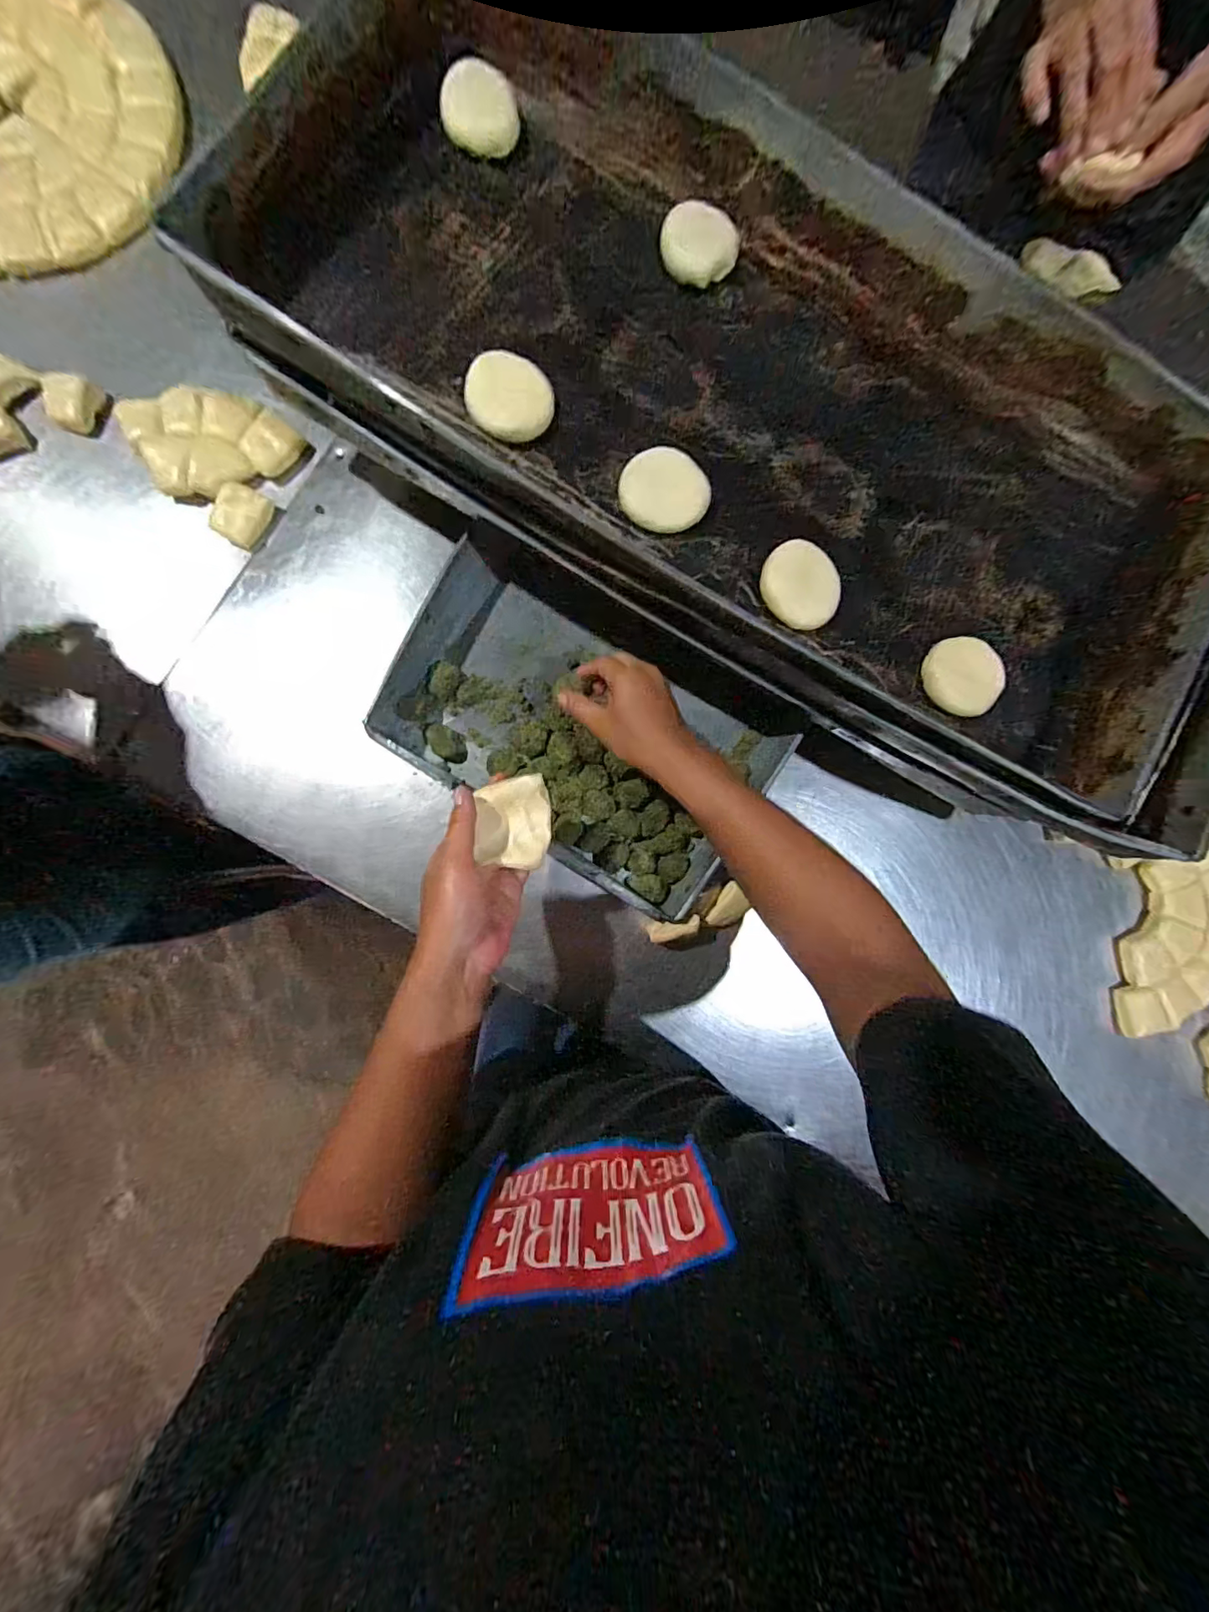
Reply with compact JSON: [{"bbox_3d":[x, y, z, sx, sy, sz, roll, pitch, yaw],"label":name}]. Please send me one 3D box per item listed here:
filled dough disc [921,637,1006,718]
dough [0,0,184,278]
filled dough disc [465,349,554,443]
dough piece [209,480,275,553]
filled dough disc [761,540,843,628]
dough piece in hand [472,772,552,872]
[{"bbox_3d":[0.311,-0.112,0.457,0.061,0.024,0.062,0,89,-3],"label":"filled dough disc"},{"bbox_3d":[-0.613,-0.711,0.530,0.322,0.021,0.318,0,89,-3],"label":"dough"},{"bbox_3d":[-0.077,-0.329,0.425,0.067,0.027,0.057,12,88,-3],"label":"filled dough disc"},{"bbox_3d":[-0.378,-0.303,0.543,0.047,0.012,0.056,27,94,-40],"label":"dough piece"},{"bbox_3d":[0.166,-0.187,0.447,0.065,0.021,0.072,-39,91,-3],"label":"filled dough disc"},{"bbox_3d":[-0.071,0.012,0.416,0.055,0.017,0.071,-2,89,-5],"label":"dough piece in hand"}]

